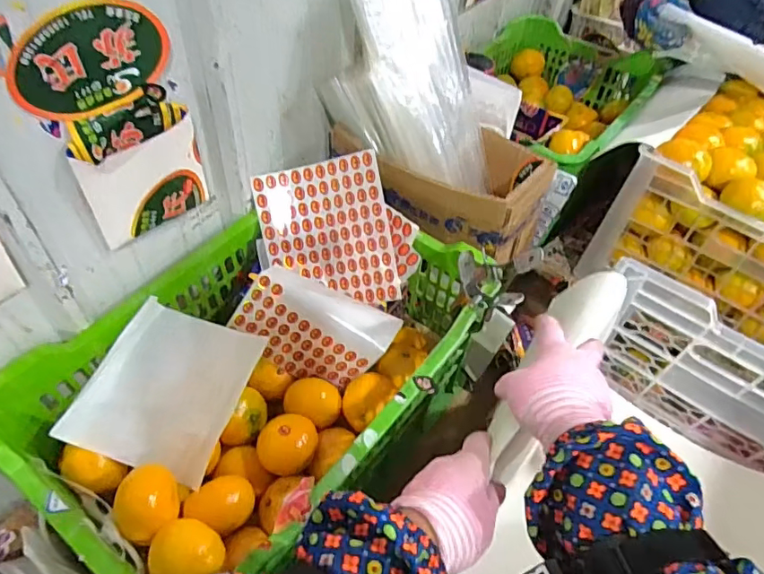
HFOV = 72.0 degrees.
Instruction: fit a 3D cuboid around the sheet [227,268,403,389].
[{"bbox_3d":[-0.083,0.054,0.613,0.170,0.116,0.063,28,22,-16],"label":"sheet"}]

